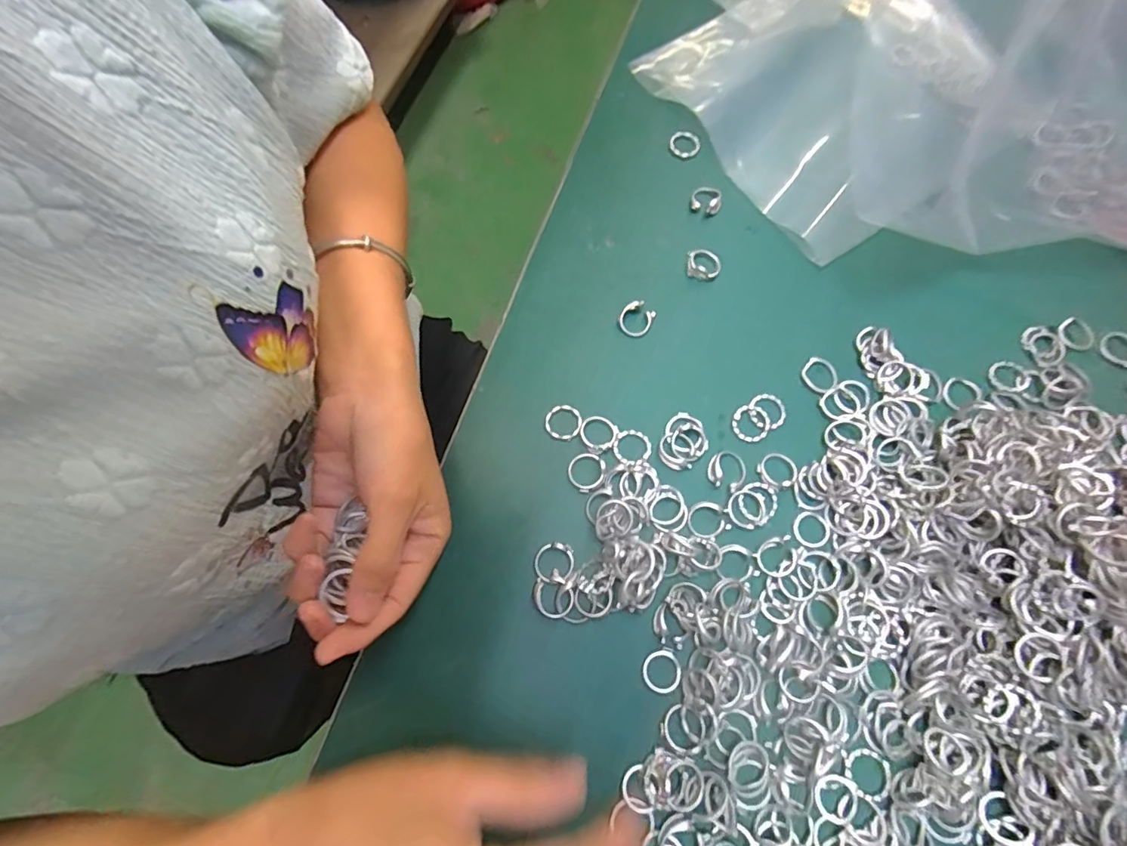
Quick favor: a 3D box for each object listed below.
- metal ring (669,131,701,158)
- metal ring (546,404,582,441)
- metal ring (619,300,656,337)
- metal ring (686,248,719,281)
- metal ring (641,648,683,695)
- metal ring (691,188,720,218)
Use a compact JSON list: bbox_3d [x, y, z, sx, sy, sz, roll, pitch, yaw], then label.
[{"bbox_3d":[0.087,-0.199,0.380,0.021,0.004,0.020,0,72,-1],"label":"metal ring"},{"bbox_3d":[0.000,-0.001,0.316,0.021,0.004,0.021,24,73,6],"label":"metal ring"},{"bbox_3d":[0.046,-0.067,0.338,0.020,0.006,0.024,26,73,7],"label":"metal ring"},{"bbox_3d":[0.093,-0.106,0.353,0.021,0.008,0.023,0,72,-1],"label":"metal ring"},{"bbox_3d":[0.051,0.129,0.275,0.019,0.004,0.021,23,72,6],"label":"metal ring"},{"bbox_3d":[0.099,-0.153,0.365,0.020,0.009,0.021,0,72,-1],"label":"metal ring"}]

